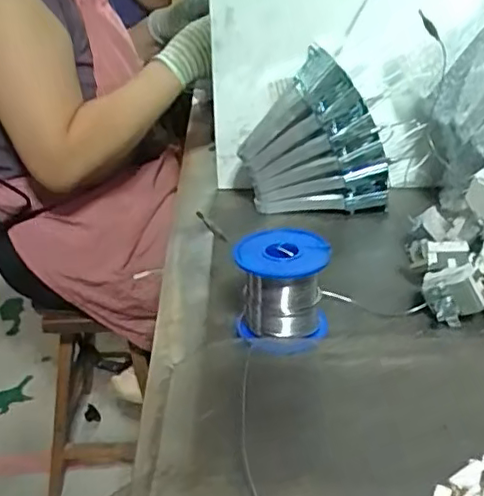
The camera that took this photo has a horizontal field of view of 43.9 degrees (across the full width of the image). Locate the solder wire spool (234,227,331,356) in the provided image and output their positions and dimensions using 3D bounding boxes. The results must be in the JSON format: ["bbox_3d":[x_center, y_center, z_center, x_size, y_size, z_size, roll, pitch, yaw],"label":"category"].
[{"bbox_3d":[0.028,0.029,0.413,0.064,0.064,0.064,-1,28,2],"label":"solder wire spool"}]

